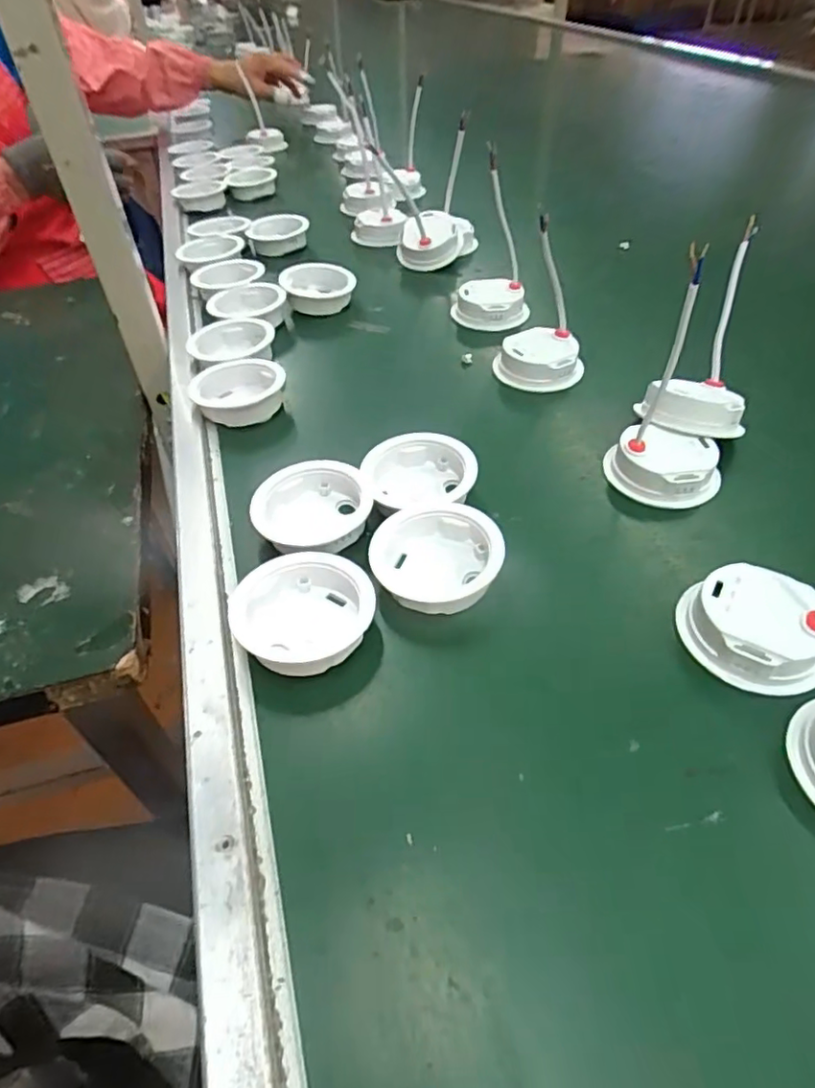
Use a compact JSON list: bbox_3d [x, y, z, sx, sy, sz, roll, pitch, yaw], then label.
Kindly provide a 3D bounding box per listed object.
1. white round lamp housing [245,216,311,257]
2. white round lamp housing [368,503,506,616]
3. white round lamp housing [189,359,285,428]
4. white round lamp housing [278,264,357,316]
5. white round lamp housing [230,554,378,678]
[{"bbox_3d":[-0.148,-0.350,0.697,0.068,0.035,0.058,-15,47,-13],"label":"white round lamp housing"},{"bbox_3d":[0.016,0.010,0.346,0.072,0.026,0.069,0,45,0],"label":"white round lamp housing"},{"bbox_3d":[-0.131,-0.114,0.481,0.073,0.030,0.069,-5,46,-6],"label":"white round lamp housing"},{"bbox_3d":[-0.087,-0.245,0.598,0.070,0.035,0.063,-13,47,-11],"label":"white round lamp housing"},{"bbox_3d":[-0.057,0.038,0.325,0.073,0.026,0.063,5,45,4],"label":"white round lamp housing"}]

